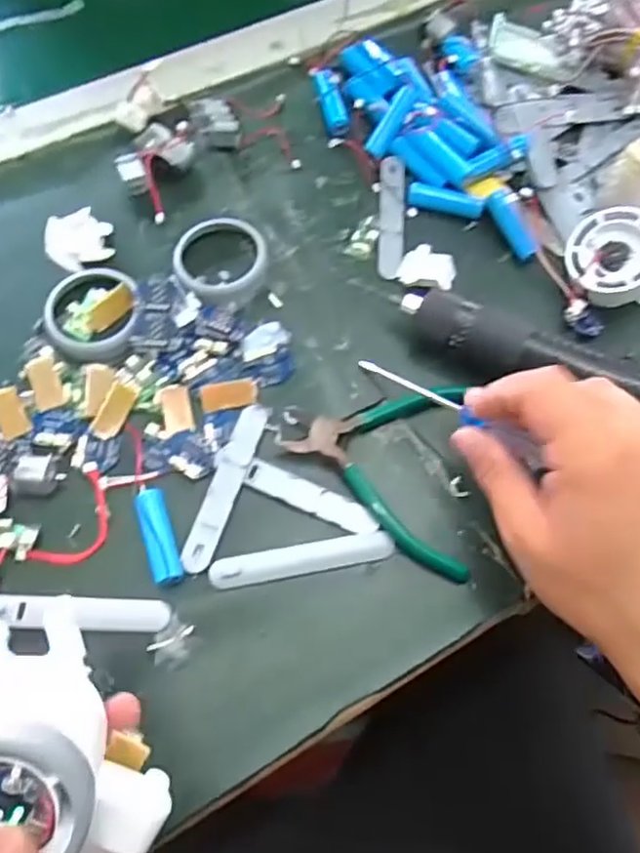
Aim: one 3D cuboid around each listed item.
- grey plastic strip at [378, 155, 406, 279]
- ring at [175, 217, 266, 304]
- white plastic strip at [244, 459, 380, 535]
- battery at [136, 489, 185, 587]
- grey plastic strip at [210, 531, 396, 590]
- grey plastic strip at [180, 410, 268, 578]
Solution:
[{"bbox_3d":[0.048,-0.140,0.425,0.017,0.005,0.096,4,68,0],"label":"grey plastic strip"},{"bbox_3d":[-0.062,-0.104,0.399,0.056,0.013,0.053,1,68,-2],"label":"ring"},{"bbox_3d":[-0.004,0.039,0.347,0.075,0.004,0.015,23,69,7],"label":"white plastic strip"},{"bbox_3d":[-0.083,0.056,0.332,0.014,0.012,0.051,-17,69,-8],"label":"battery"},{"bbox_3d":[-0.008,0.068,0.334,0.095,0.005,0.016,-9,69,-5],"label":"grey plastic strip"},{"bbox_3d":[-0.051,0.031,0.347,0.017,0.004,0.097,18,69,5],"label":"grey plastic strip"}]

